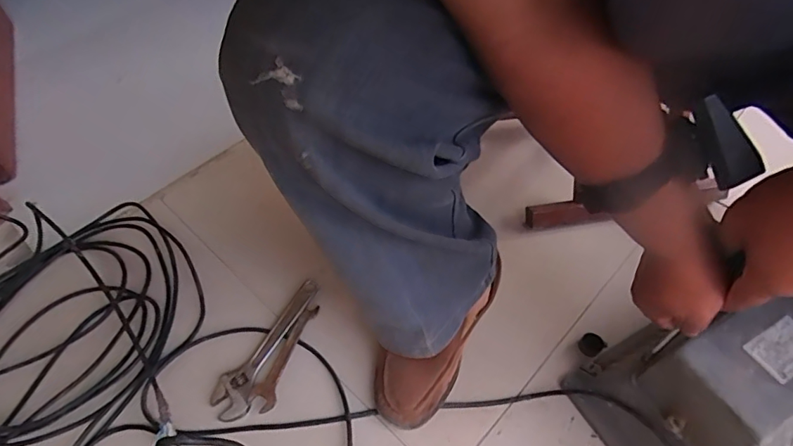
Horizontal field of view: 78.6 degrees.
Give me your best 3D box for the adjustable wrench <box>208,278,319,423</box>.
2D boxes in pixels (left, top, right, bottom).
[{"bbox_3d":[-0.164,0.147,0.610,0.044,0.010,0.201,16,51,16],"label":"adjustable wrench"}]

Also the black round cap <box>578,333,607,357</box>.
[{"bbox_3d":[0.244,0.153,0.606,0.030,0.016,0.028,-1,49,1],"label":"black round cap"}]

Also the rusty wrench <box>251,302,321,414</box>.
[{"bbox_3d":[-0.135,0.161,0.599,0.030,0.007,0.143,15,51,15],"label":"rusty wrench"}]

